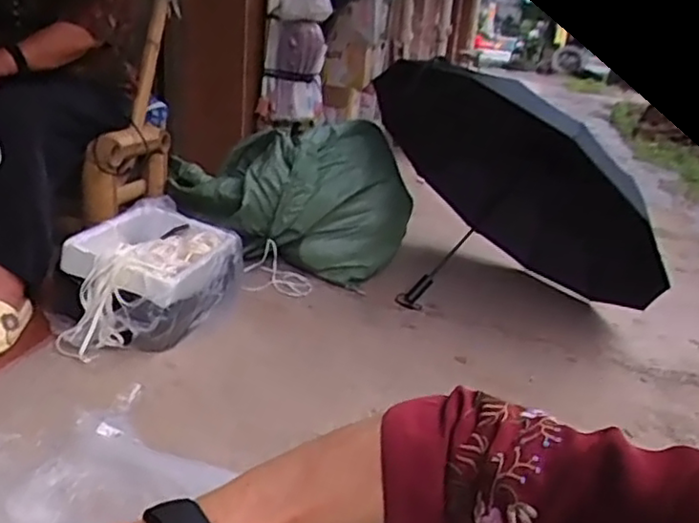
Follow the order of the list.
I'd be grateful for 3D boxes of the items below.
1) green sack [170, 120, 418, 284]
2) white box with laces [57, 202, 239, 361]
[{"bbox_3d":[-0.165,-0.190,1.935,0.652,0.376,0.457,-8,25,-35],"label":"green sack"},{"bbox_3d":[-0.439,0.038,1.441,0.251,0.189,0.421,11,21,13],"label":"white box with laces"}]

